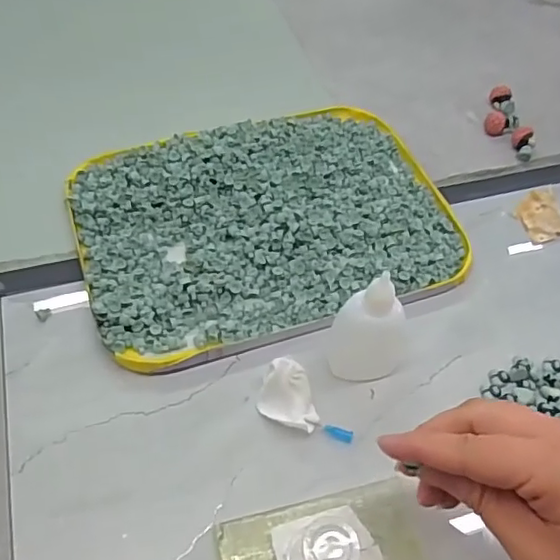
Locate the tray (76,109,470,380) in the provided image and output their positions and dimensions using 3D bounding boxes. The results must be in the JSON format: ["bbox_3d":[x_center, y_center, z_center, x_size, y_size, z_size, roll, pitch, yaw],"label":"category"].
[{"bbox_3d":[-0.009,-0.049,0.439,0.269,0.022,0.196,-15,56,-16],"label":"tray"}]

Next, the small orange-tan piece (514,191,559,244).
[{"bbox_3d":[0.210,-0.051,0.467,0.039,0.008,0.043,-14,56,-16],"label":"small orange-tan piece"}]

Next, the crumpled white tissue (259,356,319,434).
[{"bbox_3d":[0.007,0.070,0.355,0.038,0.019,0.034,18,54,7],"label":"crumpled white tissue"}]

